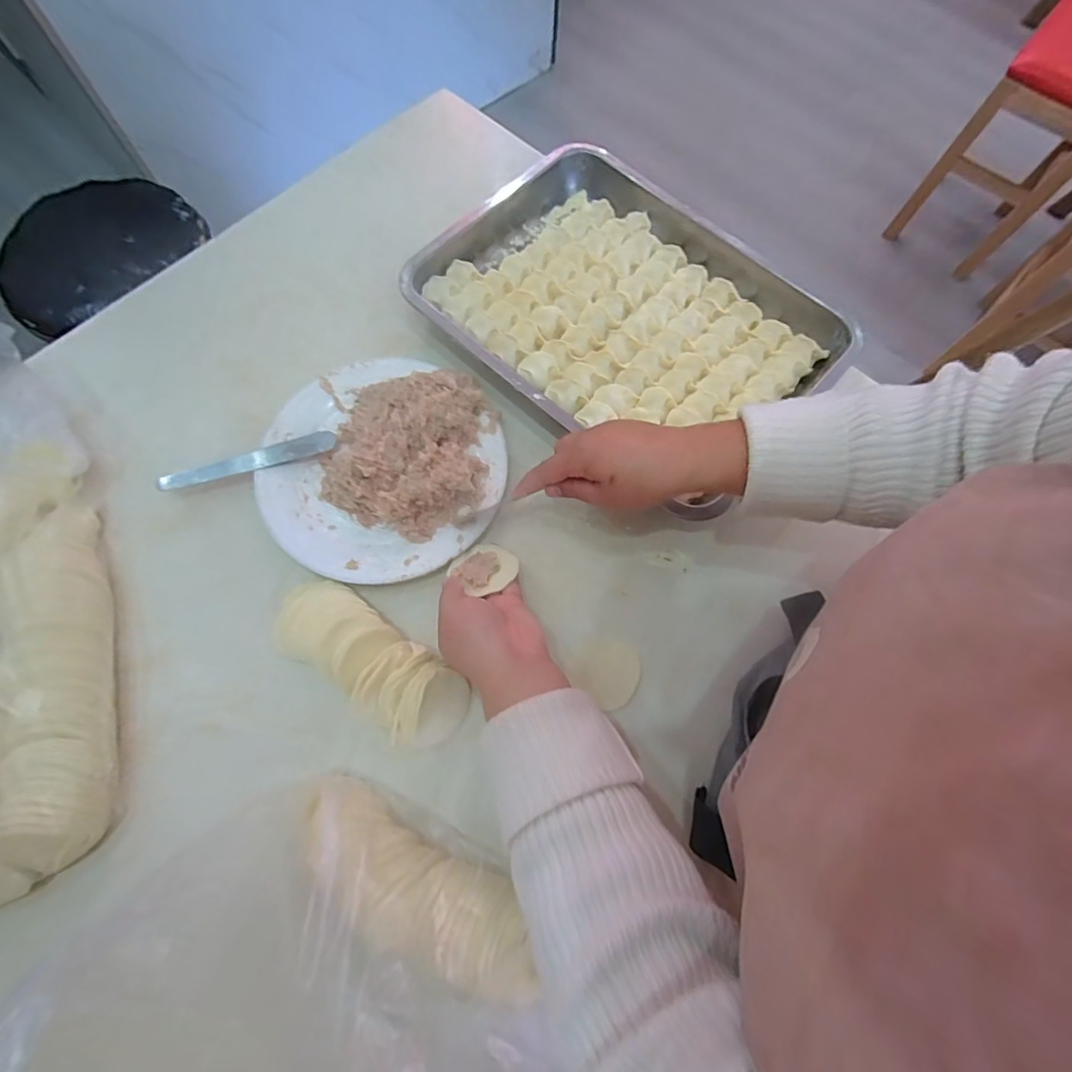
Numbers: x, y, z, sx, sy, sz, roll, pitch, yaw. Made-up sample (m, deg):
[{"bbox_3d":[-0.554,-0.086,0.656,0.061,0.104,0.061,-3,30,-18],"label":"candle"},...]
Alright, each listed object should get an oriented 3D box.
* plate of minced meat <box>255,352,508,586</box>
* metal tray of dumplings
[{"bbox_3d":[-0.143,-0.068,0.468,0.221,0.044,0.215,1,71,-2],"label":"plate of minced meat"},{"bbox_3d":[0.085,-0.237,0.535,0.408,0.046,0.306,41,74,11],"label":"metal tray of dumplings"}]

